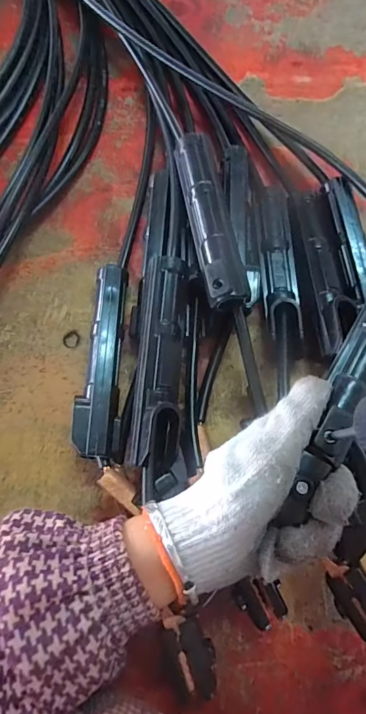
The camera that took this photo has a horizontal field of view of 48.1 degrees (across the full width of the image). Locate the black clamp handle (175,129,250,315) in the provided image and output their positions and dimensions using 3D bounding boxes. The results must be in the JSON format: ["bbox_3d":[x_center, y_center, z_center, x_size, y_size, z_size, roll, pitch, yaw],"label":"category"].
[{"bbox_3d":[0.020,-0.113,0.332,0.030,0.031,0.156,-10,76,-2],"label":"black clamp handle"}]

